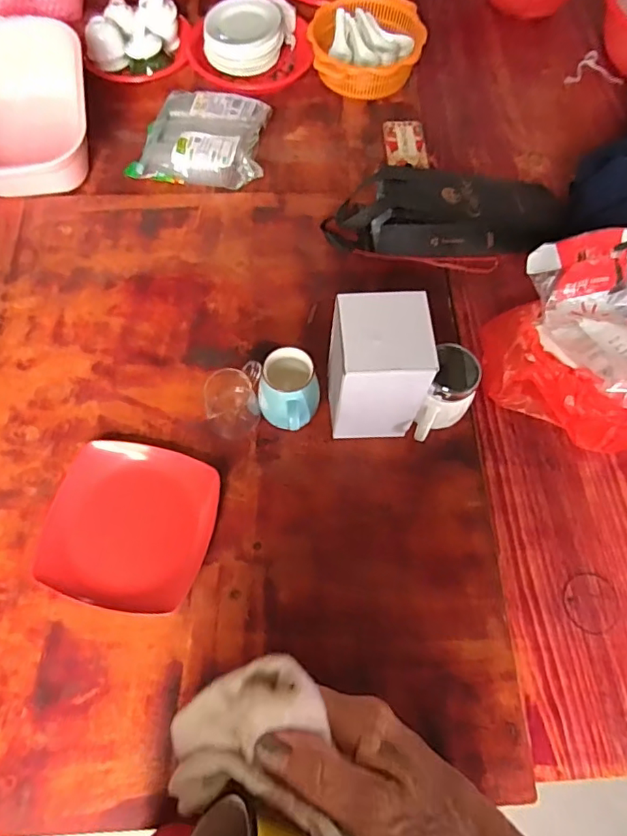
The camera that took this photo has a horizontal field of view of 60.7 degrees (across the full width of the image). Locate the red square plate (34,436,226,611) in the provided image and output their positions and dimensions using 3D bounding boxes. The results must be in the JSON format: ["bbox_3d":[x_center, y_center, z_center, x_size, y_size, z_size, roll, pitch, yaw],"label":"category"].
[{"bbox_3d":[-0.235,0.136,0.693,0.203,0.030,0.200,13,66,6],"label":"red square plate"}]

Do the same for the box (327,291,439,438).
[{"bbox_3d":[0.077,-0.054,0.686,0.117,0.195,0.115,0,67,-1],"label":"box"}]

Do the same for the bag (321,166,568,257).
[{"bbox_3d":[0.212,-0.342,0.867,0.379,0.099,0.125,-2,66,0],"label":"bag"}]

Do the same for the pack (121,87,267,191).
[{"bbox_3d":[-0.199,-0.502,0.956,0.232,0.063,0.185,6,66,3],"label":"pack"}]

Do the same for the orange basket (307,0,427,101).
[{"bbox_3d":[0.100,-0.721,1.045,0.215,0.079,0.204,-8,66,-3],"label":"orange basket"}]

